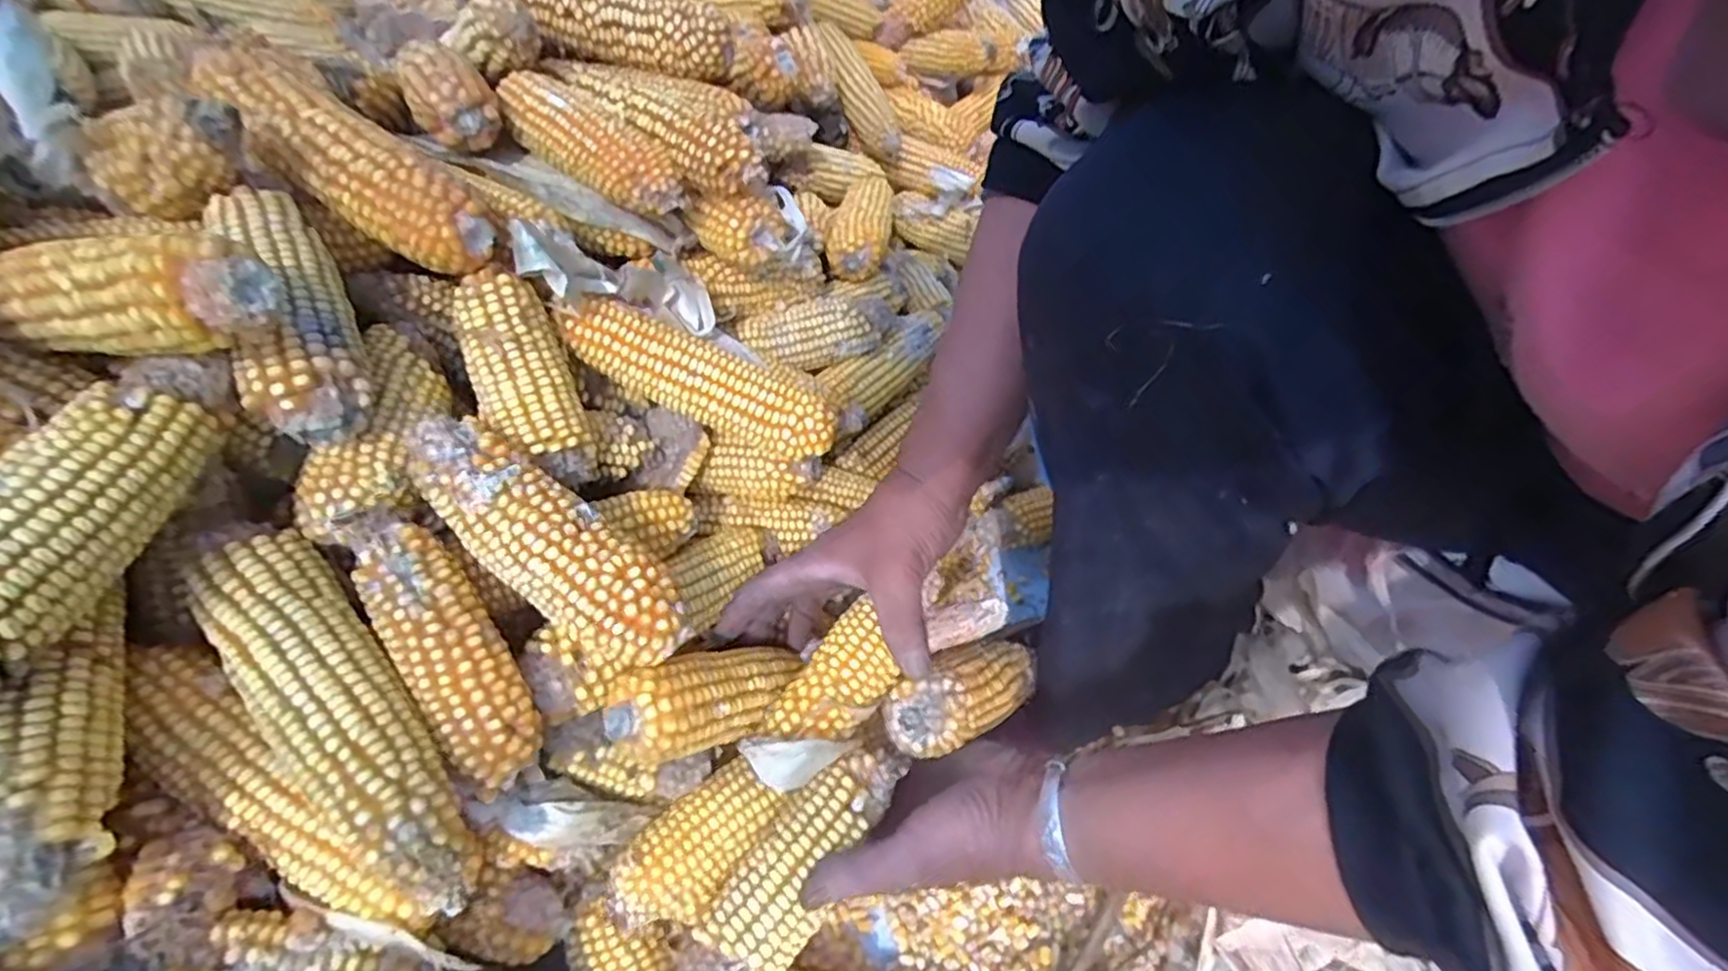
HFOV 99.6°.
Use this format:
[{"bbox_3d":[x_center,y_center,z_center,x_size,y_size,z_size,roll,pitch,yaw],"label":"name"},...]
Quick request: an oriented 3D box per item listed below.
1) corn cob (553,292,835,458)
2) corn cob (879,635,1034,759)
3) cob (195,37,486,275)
[{"bbox_3d":[-0.096,-0.067,0.439,0.163,0.039,0.044,25,46,-15],"label":"corn cob"},{"bbox_3d":[0.072,0.125,0.451,0.047,0.037,0.152,41,23,28],"label":"corn cob"},{"bbox_3d":[-0.257,-0.163,0.362,0.154,0.036,0.036,37,52,-1],"label":"cob"}]

